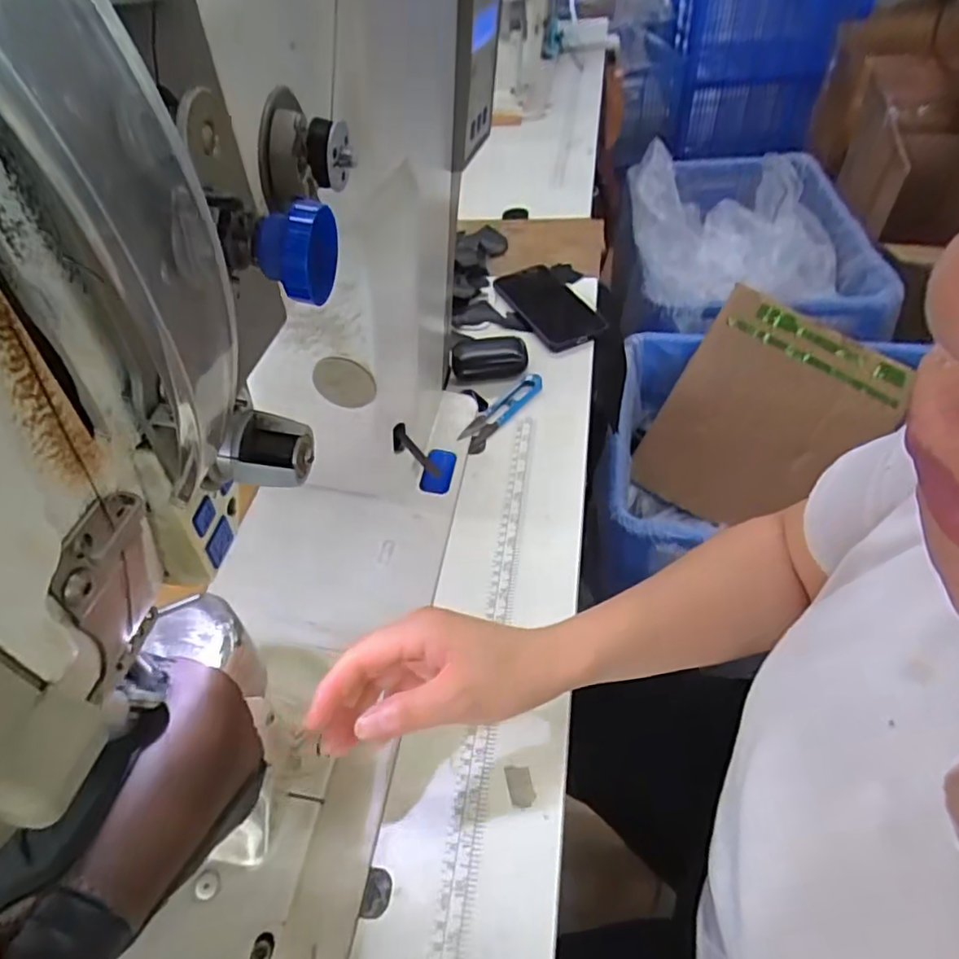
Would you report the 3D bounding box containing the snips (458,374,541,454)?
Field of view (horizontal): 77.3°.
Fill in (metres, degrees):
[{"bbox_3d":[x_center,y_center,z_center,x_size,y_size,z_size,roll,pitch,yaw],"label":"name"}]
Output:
[{"bbox_3d":[0.023,-0.073,0.629,0.034,0.008,0.122,27,57,27],"label":"snips"}]

